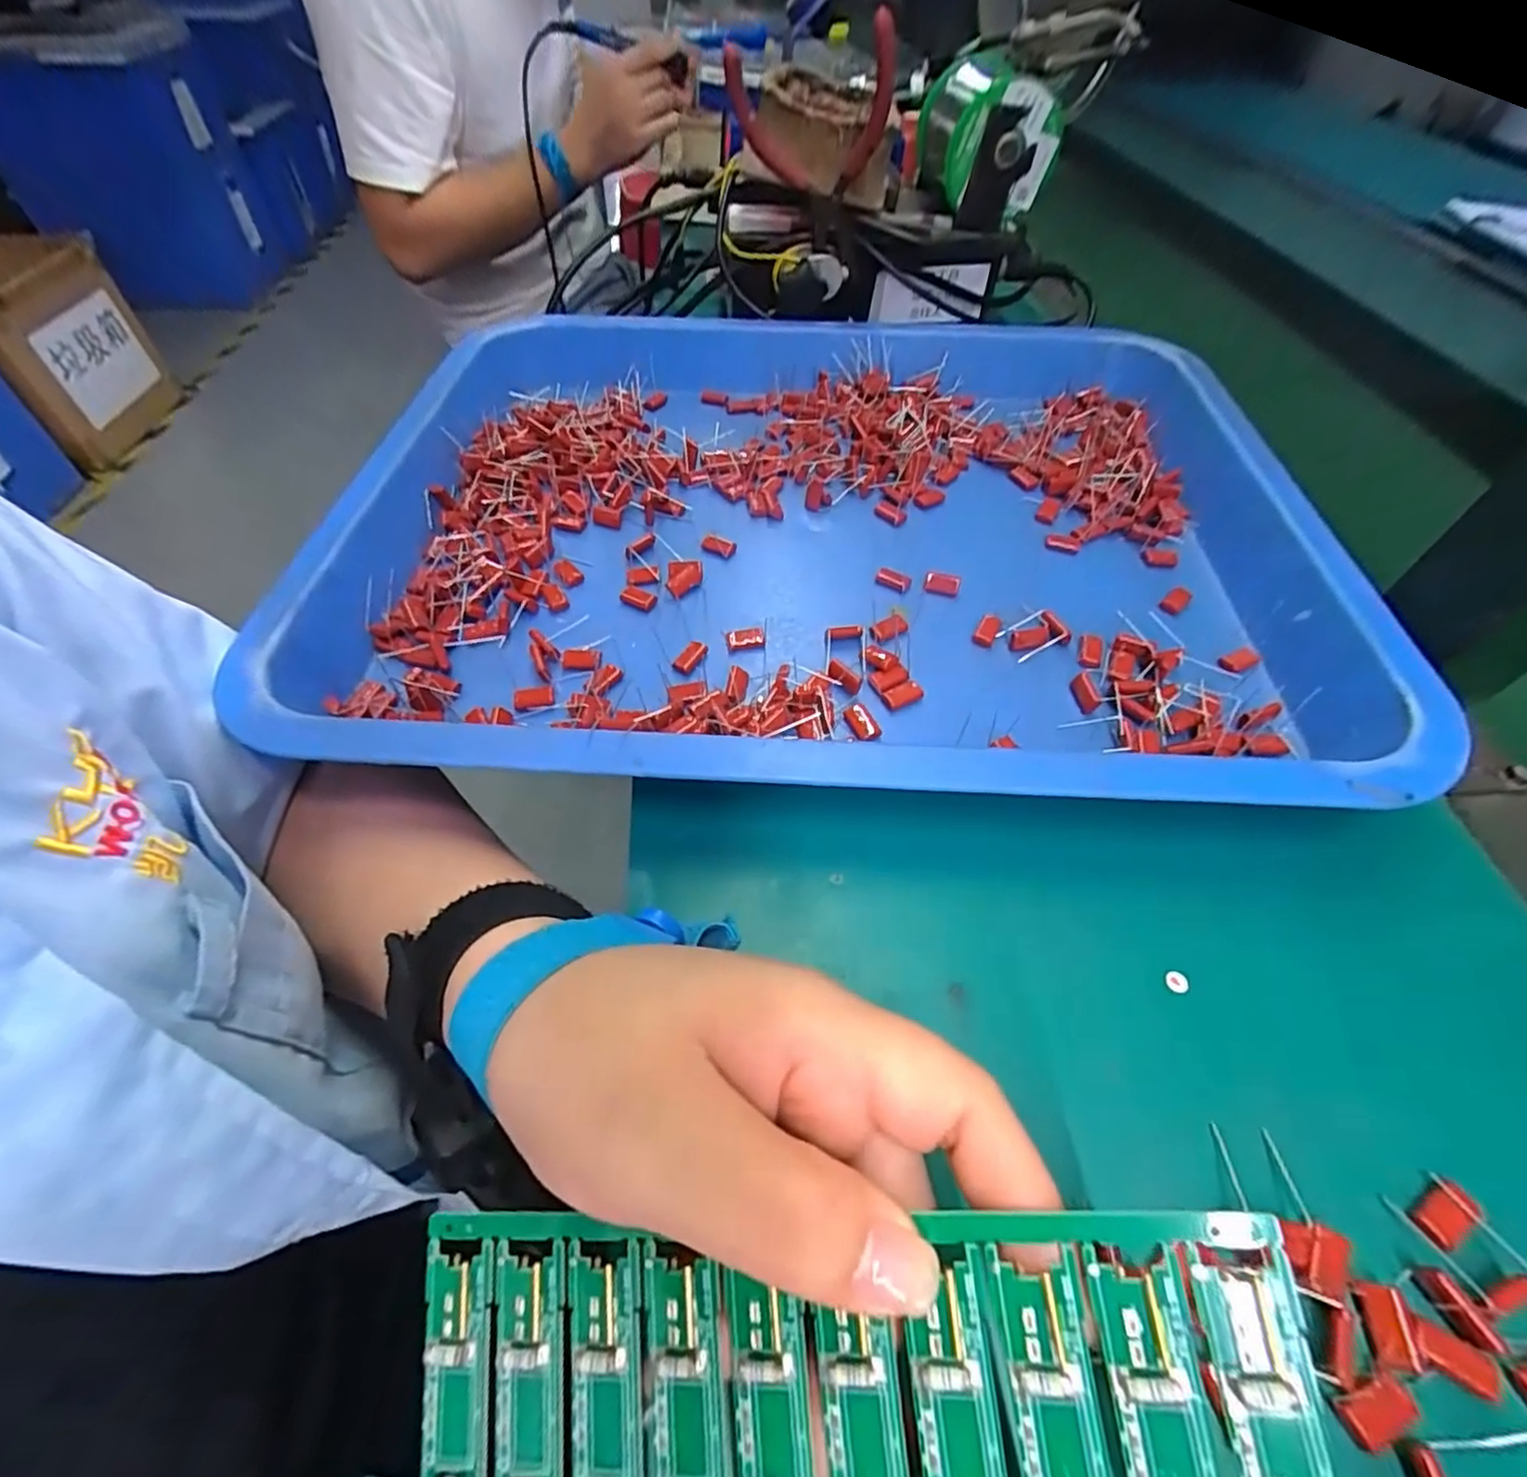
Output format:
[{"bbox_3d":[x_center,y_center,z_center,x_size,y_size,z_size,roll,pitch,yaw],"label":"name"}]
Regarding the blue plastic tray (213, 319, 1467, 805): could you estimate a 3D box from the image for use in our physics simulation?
[{"bbox_3d":[0.029,-0.112,0.324,0.452,0.039,0.335,3,54,2],"label":"blue plastic tray"}]

